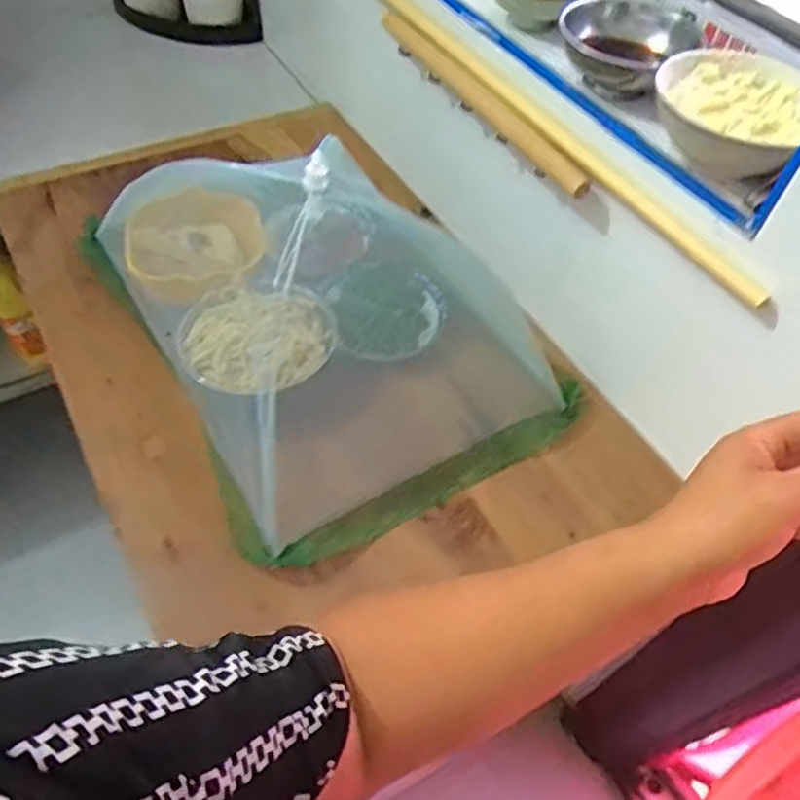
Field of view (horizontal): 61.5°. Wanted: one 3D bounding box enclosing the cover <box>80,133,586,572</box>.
[{"bbox_3d":[-0.097,-0.158,0.878,0.445,0.243,0.612,-22,56,-19],"label":"cover"}]

